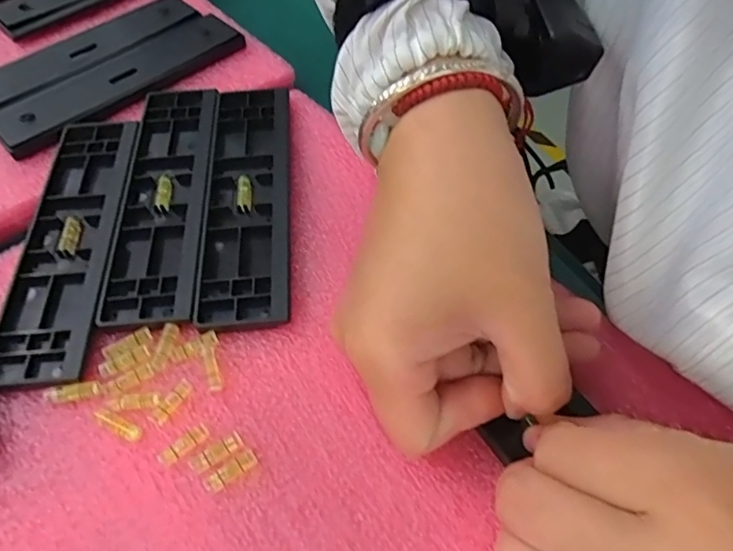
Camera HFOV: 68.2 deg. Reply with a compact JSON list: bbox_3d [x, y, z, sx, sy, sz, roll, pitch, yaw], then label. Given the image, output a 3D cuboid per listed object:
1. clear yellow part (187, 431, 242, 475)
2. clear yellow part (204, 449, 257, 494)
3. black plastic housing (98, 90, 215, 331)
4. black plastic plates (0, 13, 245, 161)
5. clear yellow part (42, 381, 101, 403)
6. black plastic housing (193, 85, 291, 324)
[{"bbox_3d":[-0.059,0.069,0.210,0.021,0.004,0.007,-33,61,-18],"label":"clear yellow part"},{"bbox_3d":[-0.052,0.074,0.206,0.020,0.004,0.007,-31,60,-18],"label":"clear yellow part"},{"bbox_3d":[-0.105,-0.045,0.283,0.044,0.005,0.157,-5,56,-1],"label":"black plastic housing"},{"bbox_3d":[-0.152,-0.125,0.336,0.155,0.010,0.045,-37,62,-21],"label":"black plastic plates"},{"bbox_3d":[-0.122,0.048,0.224,0.021,0.006,0.006,-12,56,-6],"label":"clear yellow part"},{"bbox_3d":[-0.062,-0.045,0.285,0.041,0.008,0.161,-5,56,-1],"label":"black plastic housing"}]

